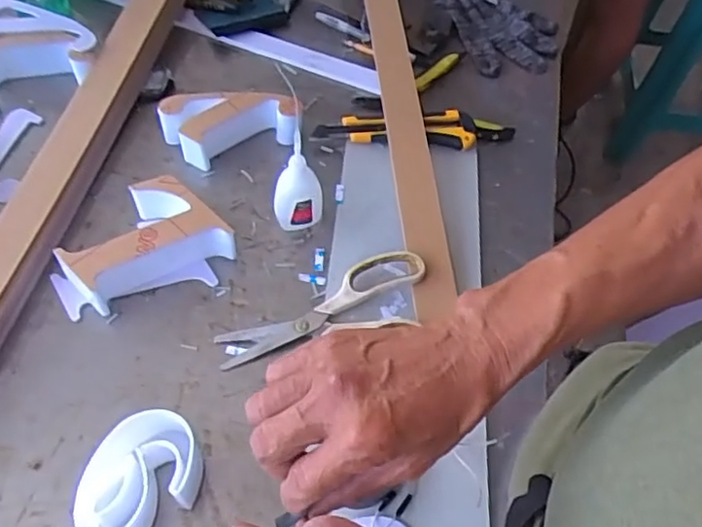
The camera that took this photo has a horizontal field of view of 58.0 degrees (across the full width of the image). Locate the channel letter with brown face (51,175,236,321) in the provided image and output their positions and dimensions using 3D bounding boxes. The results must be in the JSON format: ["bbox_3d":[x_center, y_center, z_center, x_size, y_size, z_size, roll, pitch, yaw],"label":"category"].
[{"bbox_3d":[-0.185,-0.017,0.553,0.148,0.050,0.093,-19,59,-16],"label":"channel letter with brown face"}]

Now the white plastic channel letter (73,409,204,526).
[{"bbox_3d":[-0.148,0.152,0.446,0.090,0.046,0.072,-31,63,-22],"label":"white plastic channel letter"}]

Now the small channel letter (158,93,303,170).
[{"bbox_3d":[-0.119,-0.140,0.642,0.136,0.046,0.062,-14,58,-13],"label":"small channel letter"}]

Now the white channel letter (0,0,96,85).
[{"bbox_3d":[-0.336,-0.230,0.679,0.137,0.051,0.082,7,56,0],"label":"white channel letter"}]

